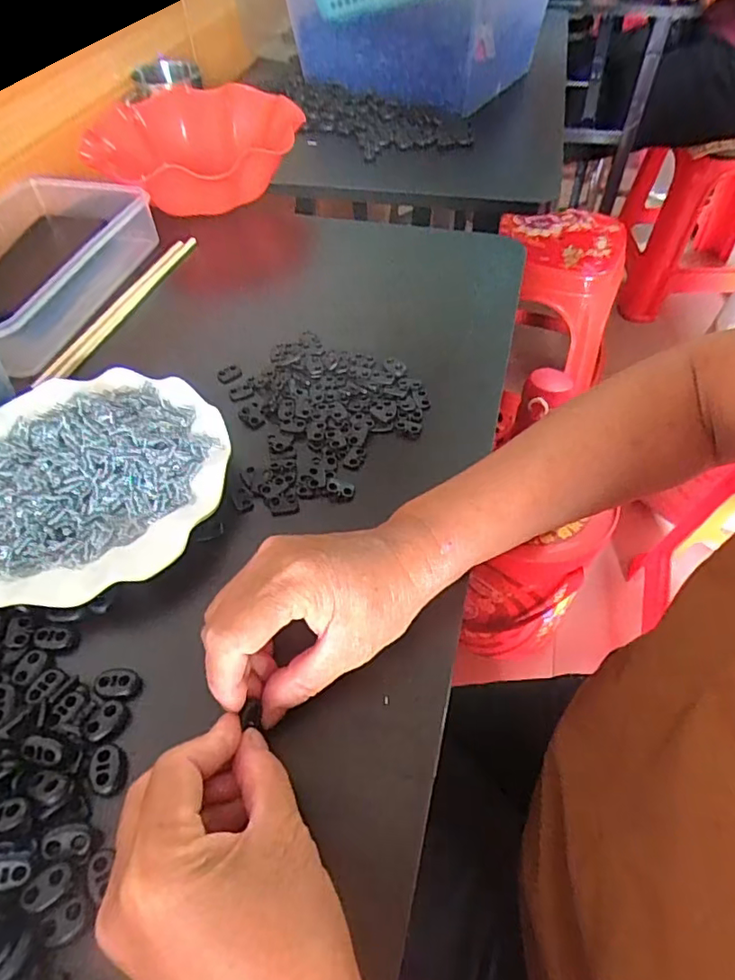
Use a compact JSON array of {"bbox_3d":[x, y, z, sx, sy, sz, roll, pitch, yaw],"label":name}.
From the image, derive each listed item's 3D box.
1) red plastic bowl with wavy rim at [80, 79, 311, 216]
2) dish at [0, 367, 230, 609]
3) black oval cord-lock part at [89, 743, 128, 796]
[{"bbox_3d":[-0.189,-0.380,0.650,0.211,0.071,0.194,-1,52,1],"label":"red plastic bowl with wavy rim"},{"bbox_3d":[-0.183,-0.010,0.368,0.177,0.025,0.182,-1,52,1],"label":"dish"},{"bbox_3d":[-0.125,0.134,0.275,0.014,0.010,0.023,-13,52,-8],"label":"black oval cord-lock part"}]

